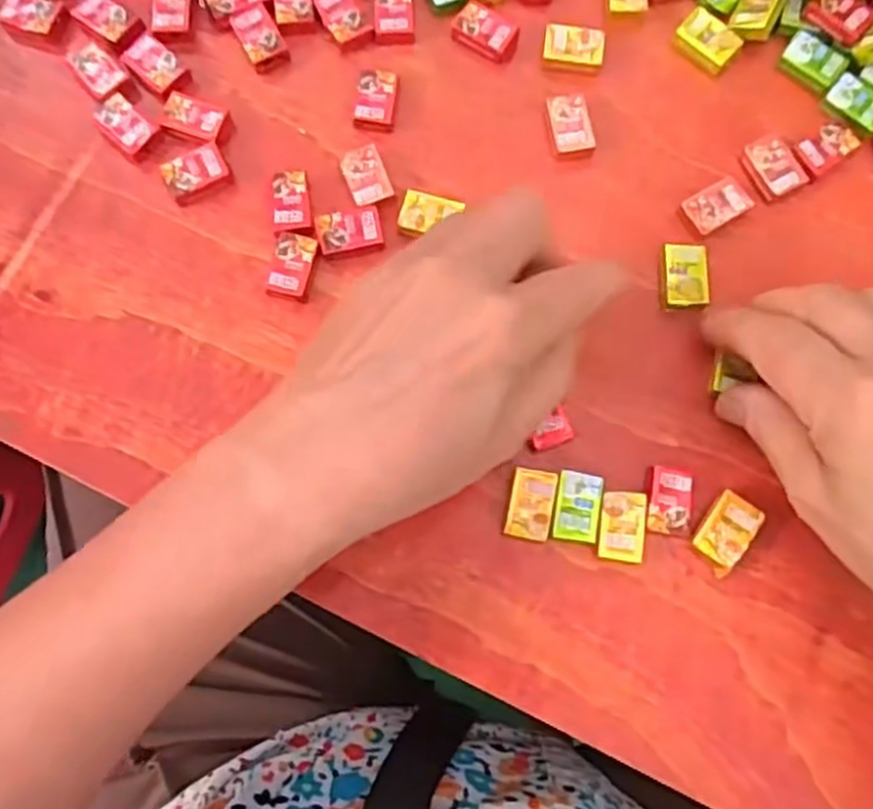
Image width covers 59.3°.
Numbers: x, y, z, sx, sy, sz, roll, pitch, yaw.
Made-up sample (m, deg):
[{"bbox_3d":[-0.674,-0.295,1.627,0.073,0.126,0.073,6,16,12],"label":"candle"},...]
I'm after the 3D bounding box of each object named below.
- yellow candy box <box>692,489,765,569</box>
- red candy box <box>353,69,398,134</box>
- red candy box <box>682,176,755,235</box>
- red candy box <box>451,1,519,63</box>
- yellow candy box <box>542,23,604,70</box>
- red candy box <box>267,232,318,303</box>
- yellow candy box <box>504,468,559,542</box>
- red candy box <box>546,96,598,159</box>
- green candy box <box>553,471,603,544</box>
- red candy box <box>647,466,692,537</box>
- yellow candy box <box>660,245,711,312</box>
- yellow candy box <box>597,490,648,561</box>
[{"bbox_3d":[0.110,0.047,0.289,0.017,0.009,0.026,35,81,6],"label":"yellow candy box"},{"bbox_3d":[-0.025,-0.128,0.323,0.017,0.009,0.024,7,79,1],"label":"red candy box"},{"bbox_3d":[0.116,-0.082,0.314,0.029,0.007,0.016,-32,80,-6],"label":"red candy box"},{"bbox_3d":[0.022,-0.160,0.330,0.027,0.008,0.019,29,80,5],"label":"red candy box"},{"bbox_3d":[0.059,-0.153,0.329,0.025,0.009,0.016,5,79,1],"label":"yellow candy box"},{"bbox_3d":[-0.058,-0.055,0.309,0.017,0.006,0.026,12,79,2],"label":"red candy box"},{"bbox_3d":[0.036,0.038,0.293,0.016,0.009,0.026,12,79,2],"label":"yellow candy box"},{"bbox_3d":[0.056,-0.116,0.322,0.016,0.009,0.024,-14,79,-3],"label":"red candy box"},{"bbox_3d":[0.053,0.039,0.291,0.016,0.008,0.025,10,79,2],"label":"green candy box"},{"bbox_3d":[0.088,0.037,0.292,0.016,0.008,0.025,4,79,1],"label":"red candy box"},{"bbox_3d":[0.100,-0.051,0.309,0.018,0.009,0.026,3,79,0],"label":"yellow candy box"},{"bbox_3d":[0.070,0.046,0.290,0.016,0.008,0.025,8,79,1],"label":"yellow candy box"}]

